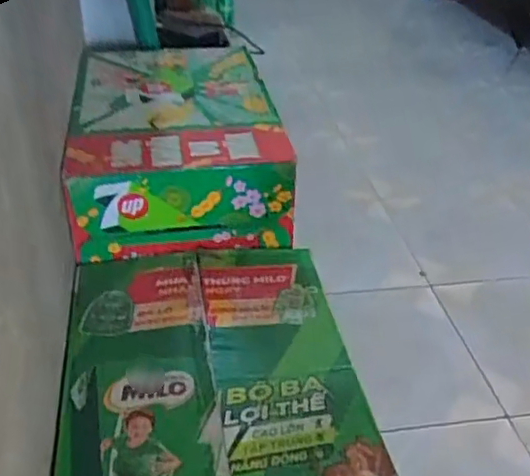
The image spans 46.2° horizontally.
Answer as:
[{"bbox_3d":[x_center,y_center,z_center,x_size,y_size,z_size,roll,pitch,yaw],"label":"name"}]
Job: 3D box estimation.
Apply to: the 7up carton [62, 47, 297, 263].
[{"bbox_3d":[-0.111,-0.127,0.782,0.235,0.117,0.346,-4,37,-9],"label":"7up carton"}]

